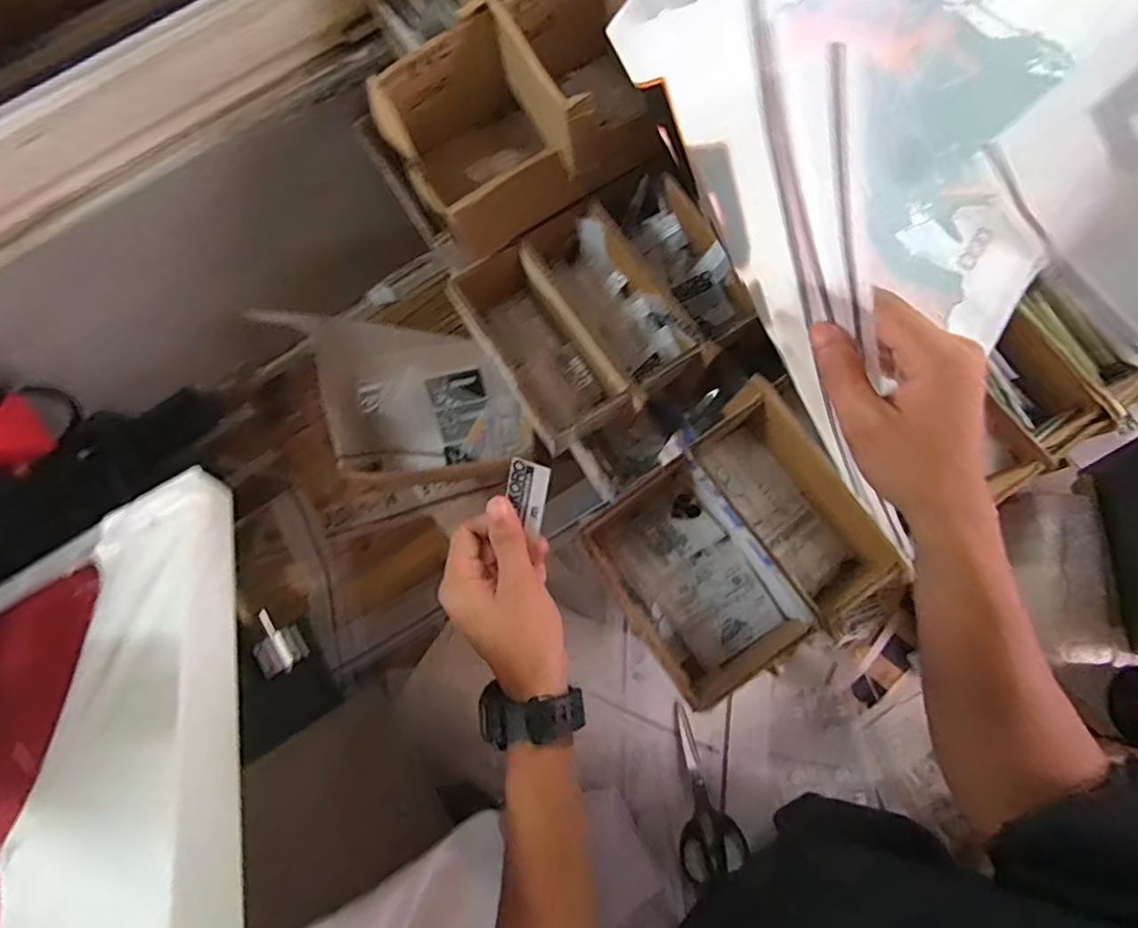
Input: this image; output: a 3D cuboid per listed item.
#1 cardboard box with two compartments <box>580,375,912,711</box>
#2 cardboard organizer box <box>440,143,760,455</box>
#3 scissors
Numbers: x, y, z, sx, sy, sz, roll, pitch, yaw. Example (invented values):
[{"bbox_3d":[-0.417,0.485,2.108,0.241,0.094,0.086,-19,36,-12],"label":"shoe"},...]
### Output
[{"bbox_3d":[0.123,0.055,0.451,0.194,0.069,0.166,-32,80,-5],"label":"cardboard box with two compartments"},{"bbox_3d":[0.036,-0.131,0.493,0.215,0.075,0.159,-33,80,-6],"label":"cardboard organizer box"},{"bbox_3d":[0.127,0.353,0.633,0.069,0.017,0.168,-25,79,-4],"label":"scissors"}]

